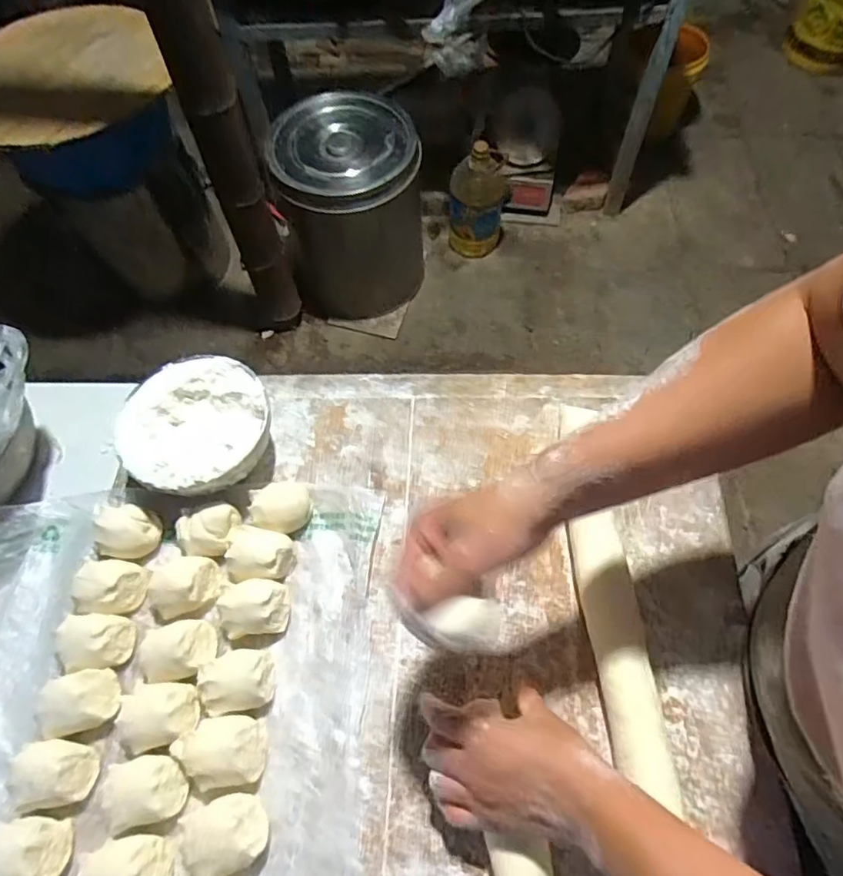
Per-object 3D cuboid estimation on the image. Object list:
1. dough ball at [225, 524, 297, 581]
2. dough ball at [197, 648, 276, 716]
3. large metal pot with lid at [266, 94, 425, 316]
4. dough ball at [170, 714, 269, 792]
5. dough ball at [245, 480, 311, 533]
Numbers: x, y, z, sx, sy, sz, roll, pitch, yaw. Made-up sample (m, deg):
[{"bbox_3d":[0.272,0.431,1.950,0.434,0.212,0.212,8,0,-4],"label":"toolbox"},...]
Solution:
[{"bbox_3d":[-0.148,0.105,0.530,0.059,0.034,0.050,-3,63,1],"label":"dough ball"},{"bbox_3d":[-0.155,0.202,0.482,0.058,0.033,0.048,-9,63,-2],"label":"dough ball"},{"bbox_3d":[-0.175,-0.583,1.577,0.356,0.509,0.334,-5,64,0],"label":"large metal pot with lid"},{"bbox_3d":[-0.162,0.249,0.457,0.068,0.033,0.050,-10,63,-2],"label":"dough ball"},{"bbox_3d":[-0.134,0.065,0.551,0.053,0.032,0.052,-1,63,2],"label":"dough ball"}]

